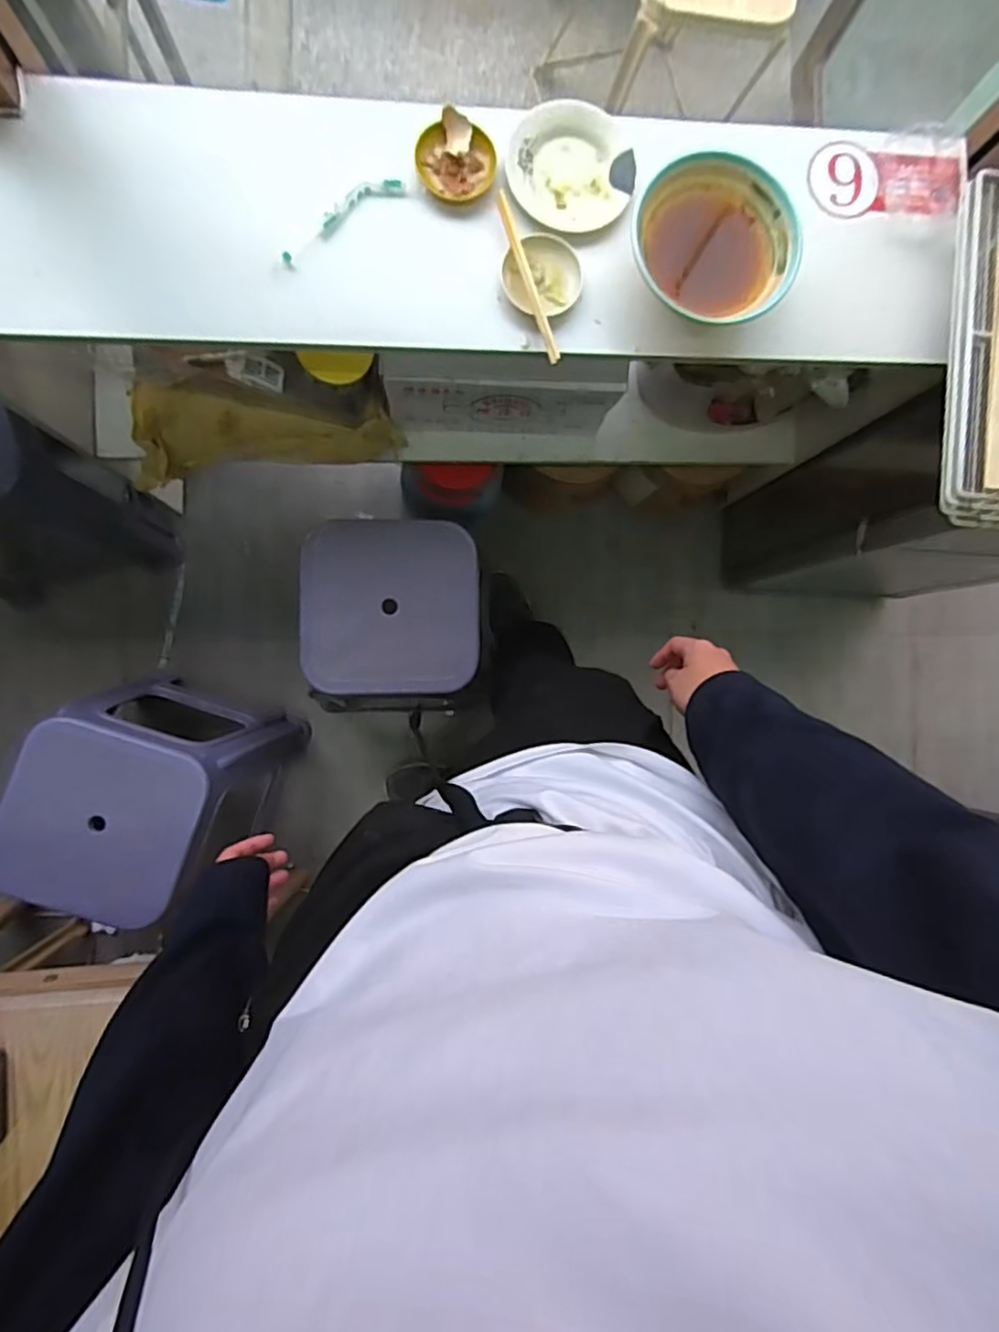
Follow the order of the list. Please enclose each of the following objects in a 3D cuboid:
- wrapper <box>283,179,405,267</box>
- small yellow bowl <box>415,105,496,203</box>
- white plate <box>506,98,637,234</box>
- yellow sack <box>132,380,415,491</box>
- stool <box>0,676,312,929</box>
[{"bbox_3d":[-0.179,-0.505,0.743,0.160,0.015,0.033,-37,93,-6],"label":"wrapper"},{"bbox_3d":[-0.051,-0.571,0.748,0.089,0.025,0.080,34,86,-5],"label":"small yellow bowl"},{"bbox_3d":[0.083,-0.573,0.759,0.144,0.028,0.136,0,89,-6],"label":"white plate"},{"bbox_3d":[-0.362,-0.363,1.049,0.397,0.094,0.135,-5,90,-6],"label":"yellow sack"},{"bbox_3d":[-0.584,0.222,1.211,0.284,0.512,0.311,17,87,-6],"label":"stool"}]

